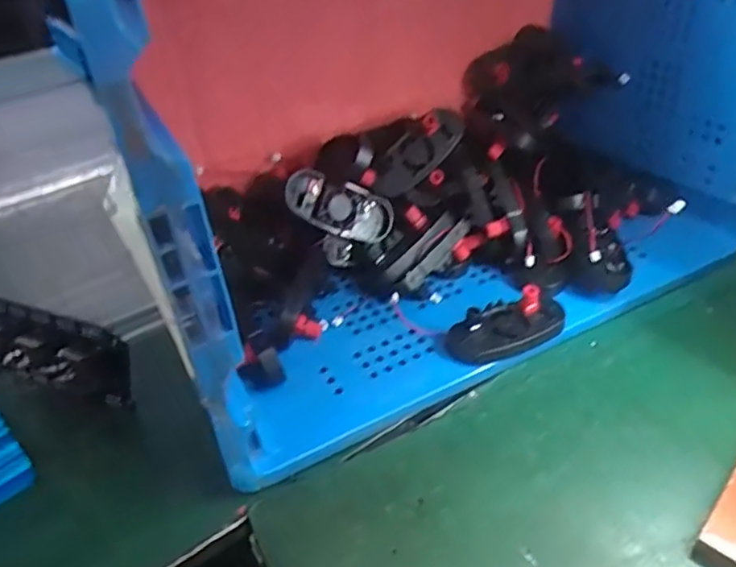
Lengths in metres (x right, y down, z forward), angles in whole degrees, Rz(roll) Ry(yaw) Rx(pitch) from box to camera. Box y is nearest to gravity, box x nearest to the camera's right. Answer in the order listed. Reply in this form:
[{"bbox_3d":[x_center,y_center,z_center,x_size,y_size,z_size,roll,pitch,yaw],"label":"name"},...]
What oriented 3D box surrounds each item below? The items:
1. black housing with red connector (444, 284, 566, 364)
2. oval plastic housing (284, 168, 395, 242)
[{"bbox_3d":[0.127,0.036,0.559,0.106,0.034,0.053,-23,42,-22],"label":"black housing with red connector"},{"bbox_3d":[-0.030,-0.081,0.640,0.117,0.052,0.025,21,16,-18],"label":"oval plastic housing"}]

